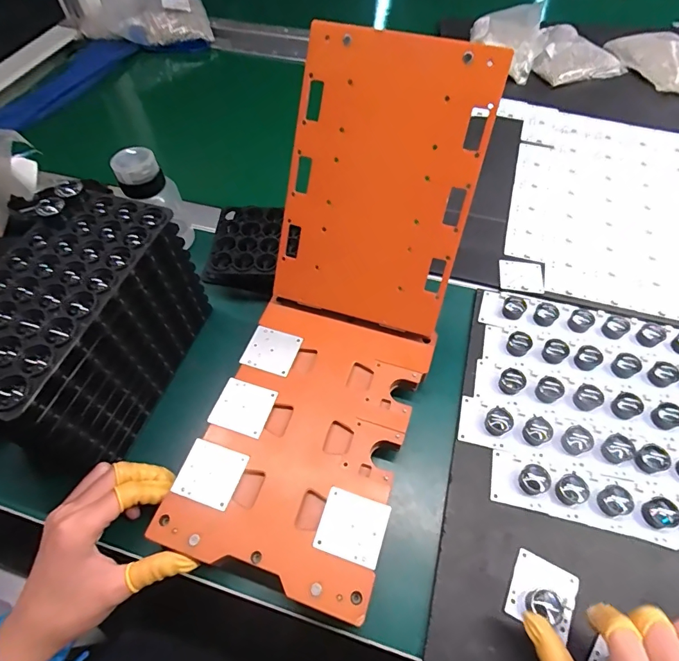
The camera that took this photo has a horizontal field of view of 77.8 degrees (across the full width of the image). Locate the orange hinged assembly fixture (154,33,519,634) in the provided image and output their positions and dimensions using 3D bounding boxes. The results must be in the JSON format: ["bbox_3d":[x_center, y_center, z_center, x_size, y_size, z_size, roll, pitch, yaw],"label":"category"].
[{"bbox_3d":[0.003,-0.019,0.363,0.158,0.102,0.414,16,86,12],"label":"orange hinged assembly fixture"}]

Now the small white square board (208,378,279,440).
[{"bbox_3d":[-0.084,0.067,0.367,0.047,0.004,0.045,15,58,10],"label":"small white square board"}]

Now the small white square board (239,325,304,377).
[{"bbox_3d":[-0.064,0.019,0.400,0.046,0.006,0.043,16,59,11],"label":"small white square board"}]

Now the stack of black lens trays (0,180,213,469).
[{"bbox_3d":[-0.211,0.002,0.364,0.092,0.145,0.197,14,58,10],"label":"stack of black lens trays"}]

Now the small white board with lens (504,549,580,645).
[{"bbox_3d":[0.151,0.192,0.307,0.044,0.022,0.047,24,63,16],"label":"small white board with lens"}]

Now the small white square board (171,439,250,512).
[{"bbox_3d":[-0.103,0.114,0.337,0.046,0.004,0.045,15,58,10],"label":"small white square board"}]

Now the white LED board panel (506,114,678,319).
[{"bbox_3d":[0.415,-0.149,0.533,0.366,0.010,0.338,15,58,10],"label":"white LED board panel"}]

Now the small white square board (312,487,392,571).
[{"bbox_3d":[0.010,0.146,0.315,0.048,0.004,0.045,16,59,11],"label":"small white square board"}]

